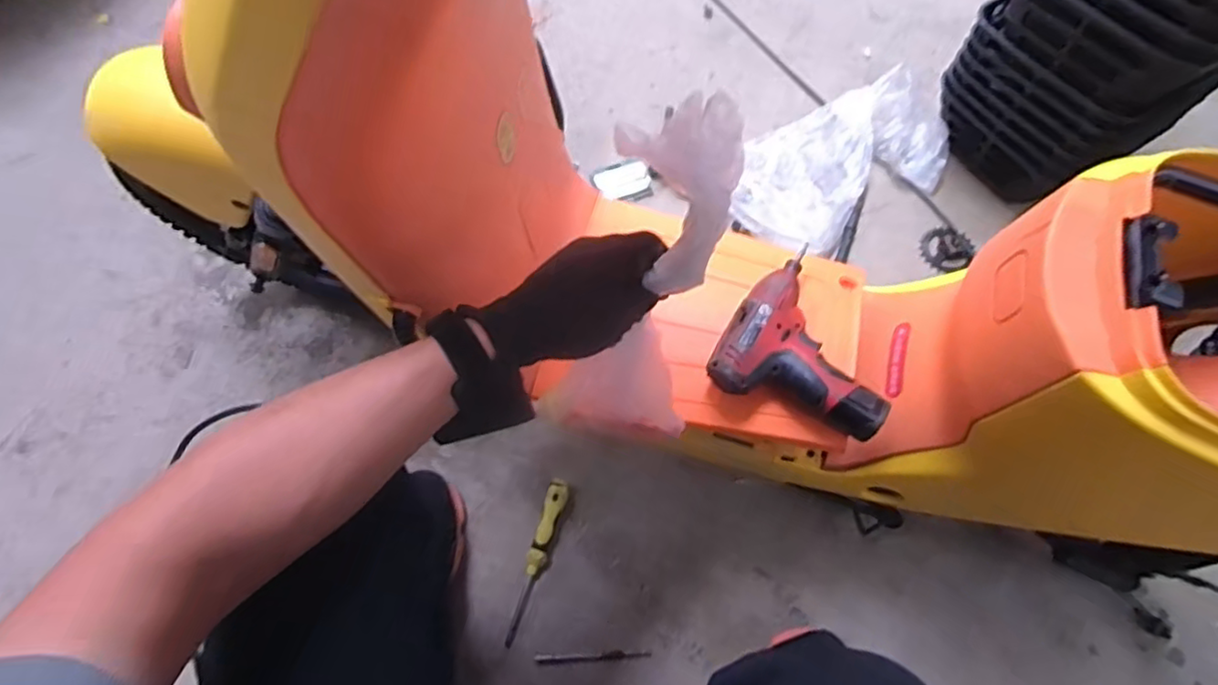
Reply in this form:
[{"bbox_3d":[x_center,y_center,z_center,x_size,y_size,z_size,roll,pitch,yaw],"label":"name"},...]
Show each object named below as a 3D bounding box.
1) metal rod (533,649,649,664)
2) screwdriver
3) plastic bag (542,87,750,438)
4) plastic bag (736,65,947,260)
[{"bbox_3d":[-0.019,0.382,0.789,0.138,0.010,0.012,-2,66,-1],"label":"metal rod"},{"bbox_3d":[-0.092,0.273,0.824,0.026,0.031,0.208,16,67,7],"label":"screwdriver"},{"bbox_3d":[0.032,-0.021,0.495,0.112,0.365,0.078,33,61,8],"label":"plastic bag"},{"bbox_3d":[0.373,-0.310,1.041,0.391,0.102,0.235,-32,70,-14],"label":"plastic bag"}]

